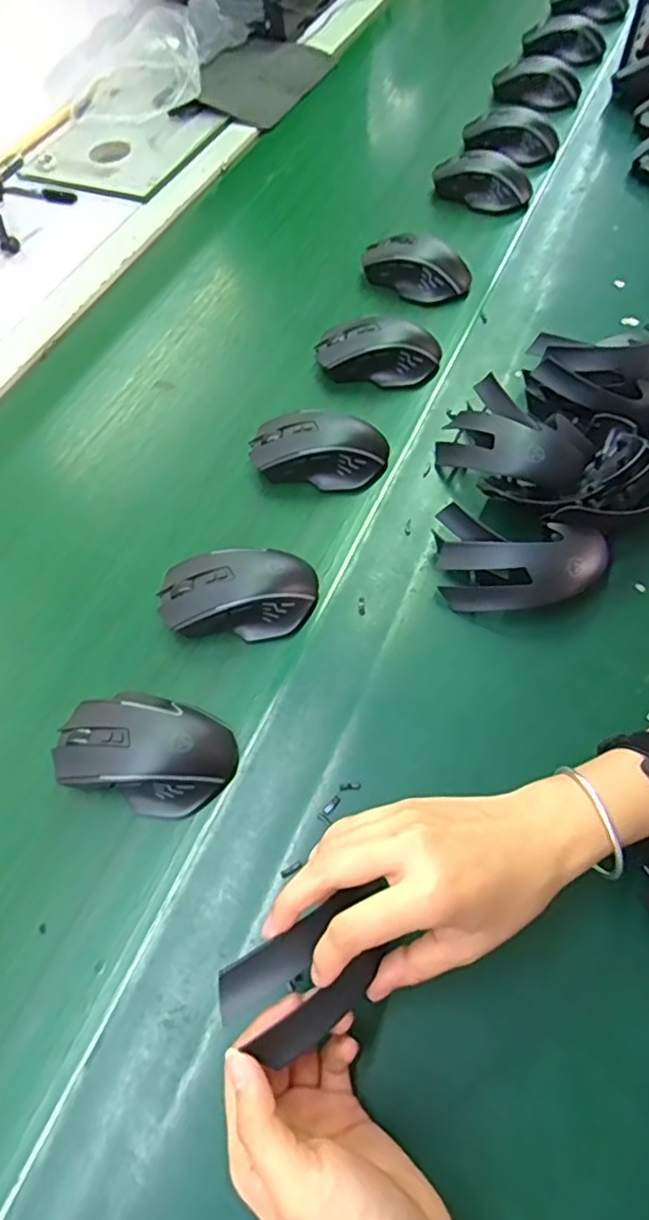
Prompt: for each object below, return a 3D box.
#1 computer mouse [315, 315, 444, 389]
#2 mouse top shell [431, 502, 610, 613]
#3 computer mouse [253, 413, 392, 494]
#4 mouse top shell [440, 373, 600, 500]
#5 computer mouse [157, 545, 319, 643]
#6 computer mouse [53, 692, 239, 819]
[{"bbox_3d":[0.052,-0.249,0.593,0.119,0.042,0.058,6,62,7],"label":"computer mouse"},{"bbox_3d":[0.141,-0.031,0.448,0.123,0.051,0.062,9,62,8],"label":"mouse top shell"},{"bbox_3d":[-0.006,-0.140,0.533,0.115,0.040,0.057,9,62,8],"label":"computer mouse"},{"bbox_3d":[0.150,-0.130,0.504,0.121,0.053,0.080,40,70,22],"label":"mouse top shell"},{"bbox_3d":[-0.065,-0.015,0.466,0.118,0.036,0.068,-9,61,-2],"label":"computer mouse"},{"bbox_3d":[-0.120,0.093,0.410,0.116,0.037,0.075,12,62,10],"label":"computer mouse"}]

